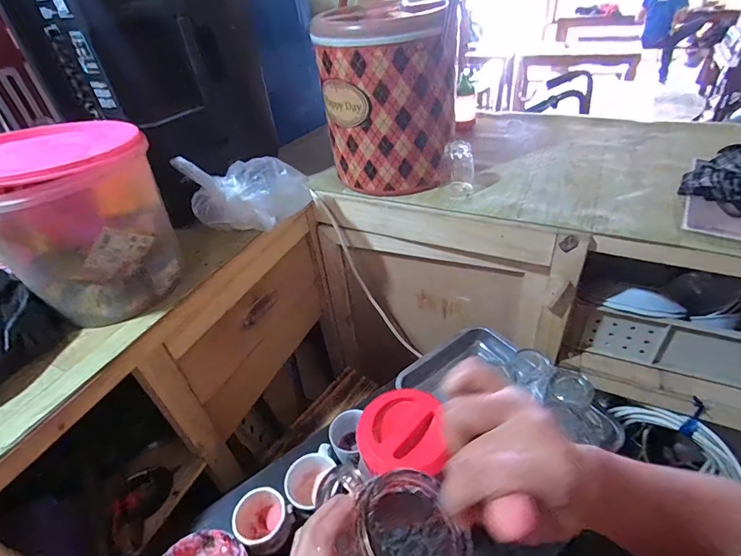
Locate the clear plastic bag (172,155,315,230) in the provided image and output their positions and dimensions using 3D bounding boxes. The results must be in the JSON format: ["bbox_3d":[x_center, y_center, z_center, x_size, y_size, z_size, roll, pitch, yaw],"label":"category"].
[{"bbox_3d":[-0.221,-0.156,0.760,0.218,0.123,0.112,-16,42,-10],"label":"clear plastic bag"}]

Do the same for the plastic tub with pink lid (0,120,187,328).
[{"bbox_3d":[-0.439,-0.085,0.627,0.209,0.237,0.225,-4,41,4],"label":"plastic tub with pink lid"}]

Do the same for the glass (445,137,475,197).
[{"bbox_3d":[0.182,-0.222,0.829,0.056,0.105,0.045,4,42,13],"label":"glass"}]

